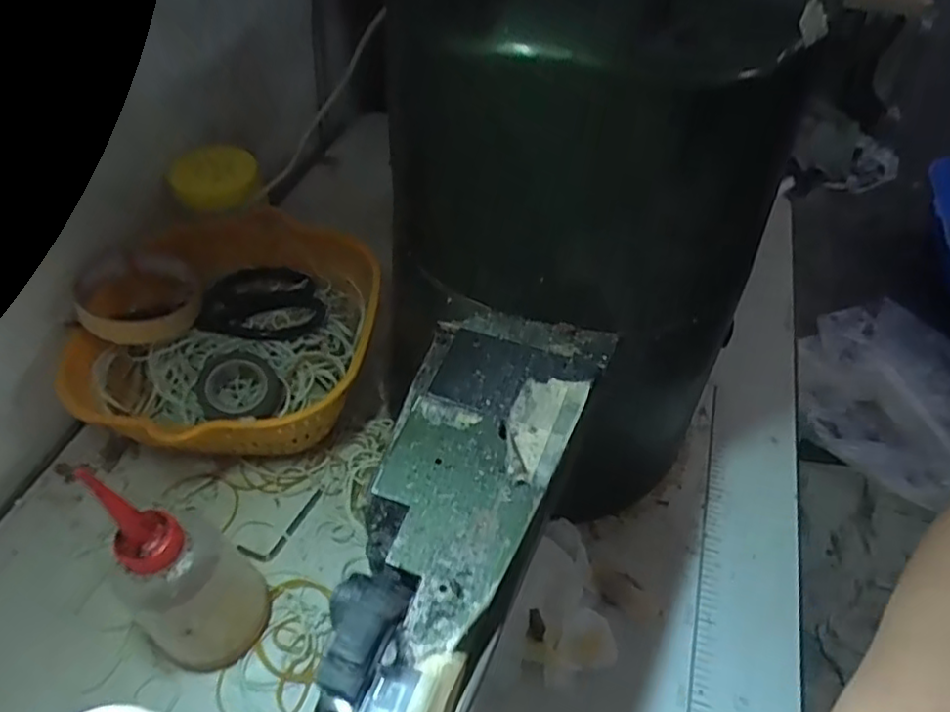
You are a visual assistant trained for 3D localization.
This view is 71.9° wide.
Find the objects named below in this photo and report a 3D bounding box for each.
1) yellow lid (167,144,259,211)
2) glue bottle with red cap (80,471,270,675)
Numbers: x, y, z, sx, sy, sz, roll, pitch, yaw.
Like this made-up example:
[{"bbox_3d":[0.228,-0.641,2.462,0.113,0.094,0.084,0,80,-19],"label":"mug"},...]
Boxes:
[{"bbox_3d":[-0.220,-0.152,0.553,0.071,0.012,0.057,-6,78,2],"label":"yellow lid"},{"bbox_3d":[-0.157,0.110,0.349,0.063,0.152,0.064,2,49,-2],"label":"glue bottle with red cap"}]

